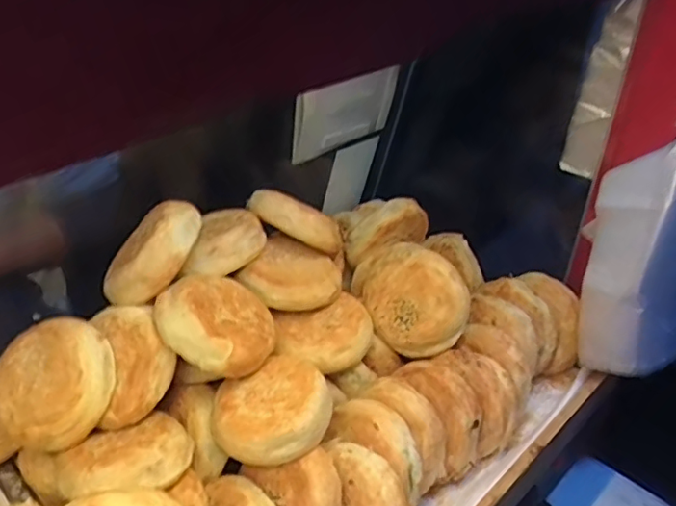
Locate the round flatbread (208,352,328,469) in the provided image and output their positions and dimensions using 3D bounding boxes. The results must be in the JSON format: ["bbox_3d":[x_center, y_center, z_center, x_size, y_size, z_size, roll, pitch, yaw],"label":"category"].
[{"bbox_3d":[-0.052,0.132,0.474,0.090,0.043,0.087,0,34,0],"label":"round flatbread"}]

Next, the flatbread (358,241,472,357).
[{"bbox_3d":[0.075,0.042,0.574,0.094,0.030,0.112,-36,70,15],"label":"flatbread"}]

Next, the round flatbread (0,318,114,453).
[{"bbox_3d":[-0.221,0.104,0.453,0.098,0.034,0.094,-30,67,3],"label":"round flatbread"}]

